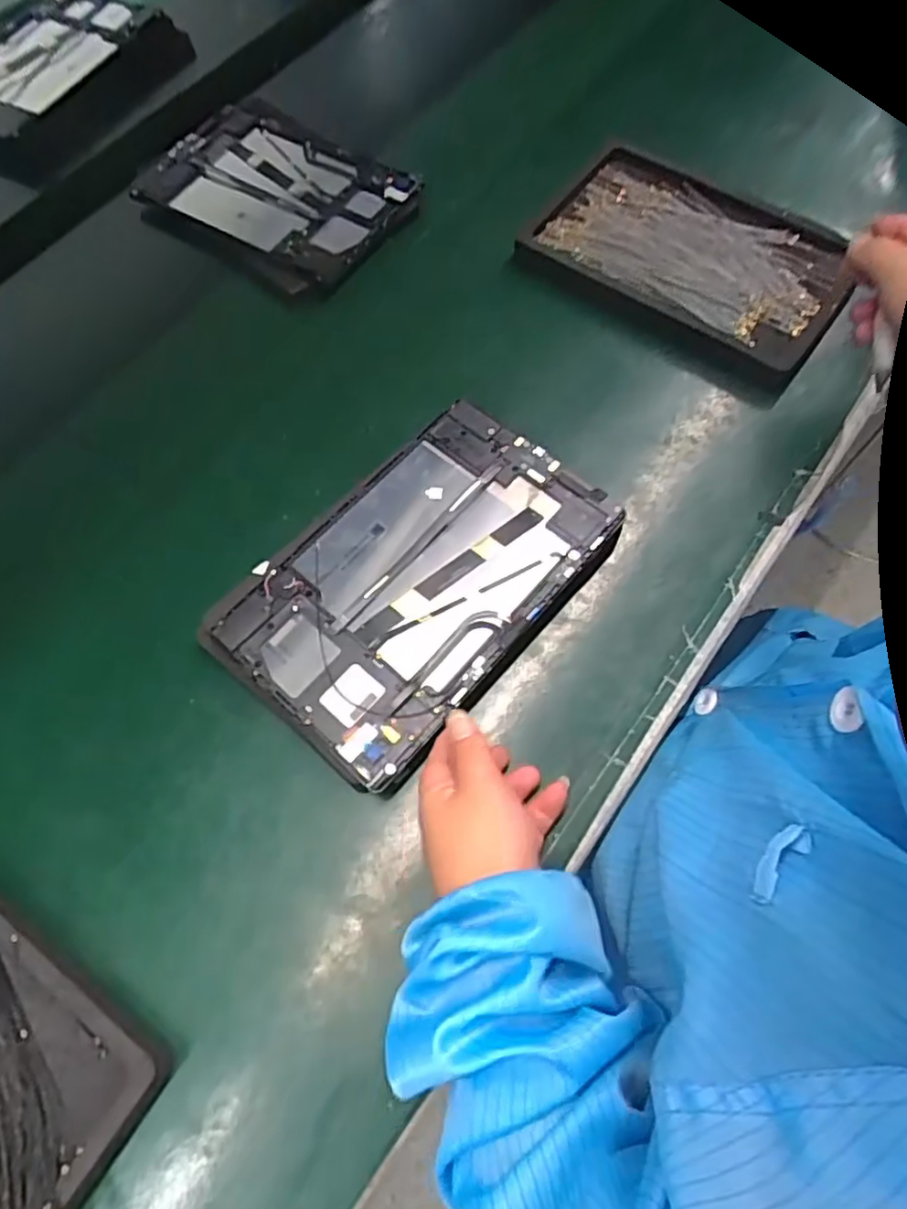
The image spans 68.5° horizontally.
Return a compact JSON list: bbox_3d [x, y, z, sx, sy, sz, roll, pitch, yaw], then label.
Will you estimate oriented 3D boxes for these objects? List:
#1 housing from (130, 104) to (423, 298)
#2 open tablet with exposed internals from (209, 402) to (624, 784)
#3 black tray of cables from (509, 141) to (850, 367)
[{"bbox_3d":[-0.169,-0.408,0.648,0.279,0.029,0.166,30,71,14],"label":"housing"},{"bbox_3d":[-0.023,-0.019,0.432,0.163,0.014,0.241,40,74,17],"label":"open tablet with exposed internals"},{"bbox_3d":[0.189,-0.284,0.528,0.240,0.021,0.135,31,72,14],"label":"black tray of cables"}]

